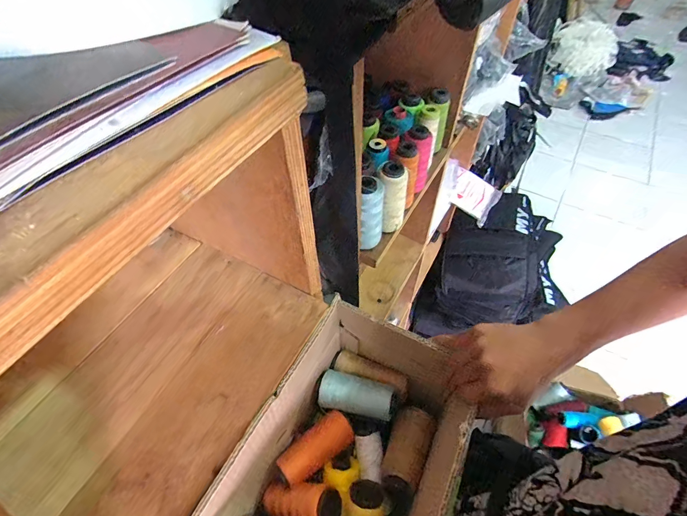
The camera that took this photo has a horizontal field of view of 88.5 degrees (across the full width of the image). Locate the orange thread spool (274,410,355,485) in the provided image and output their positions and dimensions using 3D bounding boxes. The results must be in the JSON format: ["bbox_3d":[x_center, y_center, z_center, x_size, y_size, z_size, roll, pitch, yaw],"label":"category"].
[{"bbox_3d":[-0.038,0.259,0.486,0.105,0.051,0.052,-32,59,-21],"label":"orange thread spool"}]

